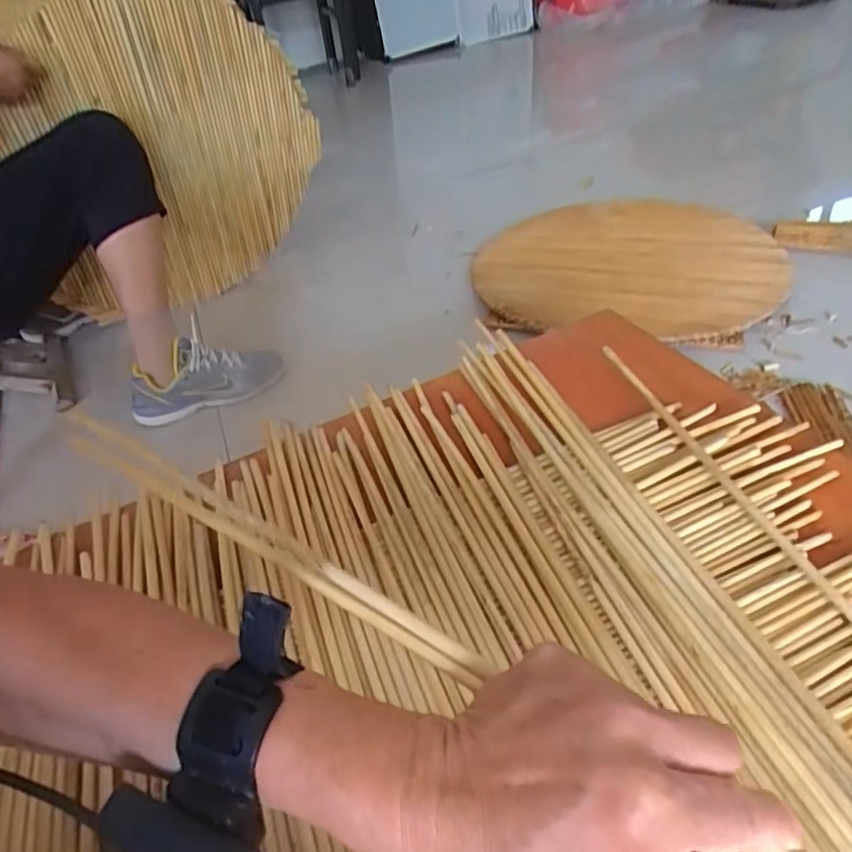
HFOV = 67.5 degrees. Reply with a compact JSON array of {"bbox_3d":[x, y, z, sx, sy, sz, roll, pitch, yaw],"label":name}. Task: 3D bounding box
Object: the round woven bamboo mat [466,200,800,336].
[{"bbox_3d":[0.399,-0.340,1.267,0.549,0.033,0.565,-4,39,3],"label":"round woven bamboo mat"}]

